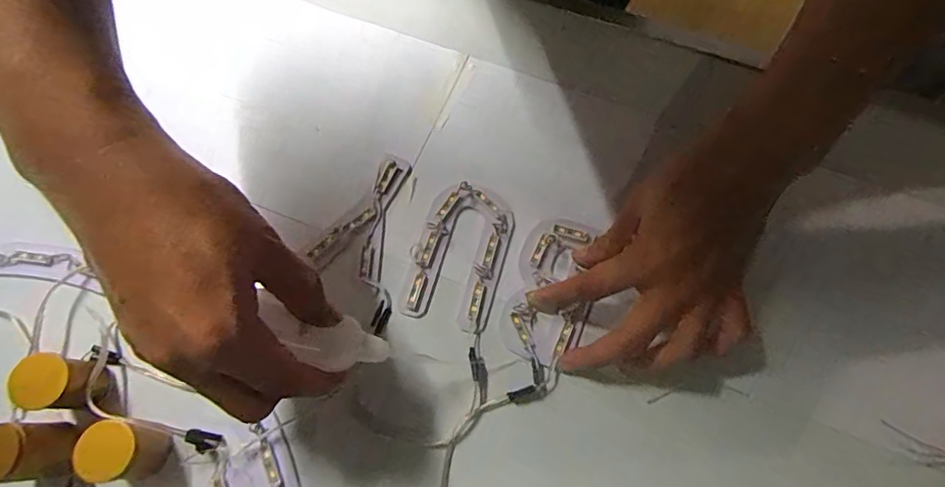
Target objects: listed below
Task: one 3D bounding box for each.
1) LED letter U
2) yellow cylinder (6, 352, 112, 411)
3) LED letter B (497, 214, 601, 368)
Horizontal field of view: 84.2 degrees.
[{"bbox_3d":[-0.009,0.006,0.383,0.066,0.009,0.107,15,69,6],"label":"LED letter U"},{"bbox_3d":[-0.258,0.089,0.329,0.028,0.052,0.032,4,69,1],"label":"yellow cylinder"},{"bbox_3d":[0.057,0.032,0.377,0.057,0.015,0.108,14,71,5],"label":"LED letter B"}]

